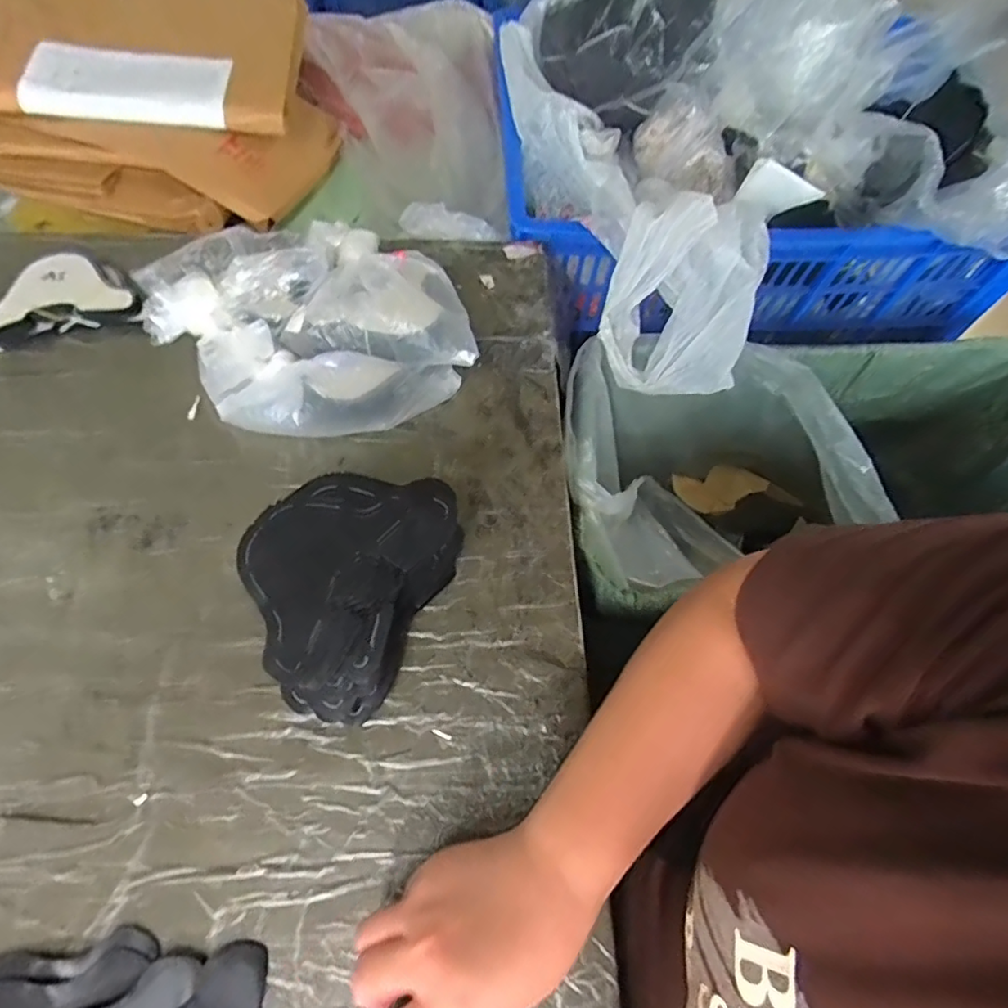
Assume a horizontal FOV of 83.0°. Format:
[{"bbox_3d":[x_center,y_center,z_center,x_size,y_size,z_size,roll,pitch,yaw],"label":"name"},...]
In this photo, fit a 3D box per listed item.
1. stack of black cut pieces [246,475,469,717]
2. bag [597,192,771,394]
[{"bbox_3d":[-0.114,0.055,0.408,0.117,0.080,0.164,24,64,9],"label":"stack of black cut pieces"},{"bbox_3d":[0.183,-0.219,0.583,0.145,0.119,0.175,12,62,3],"label":"bag"}]

